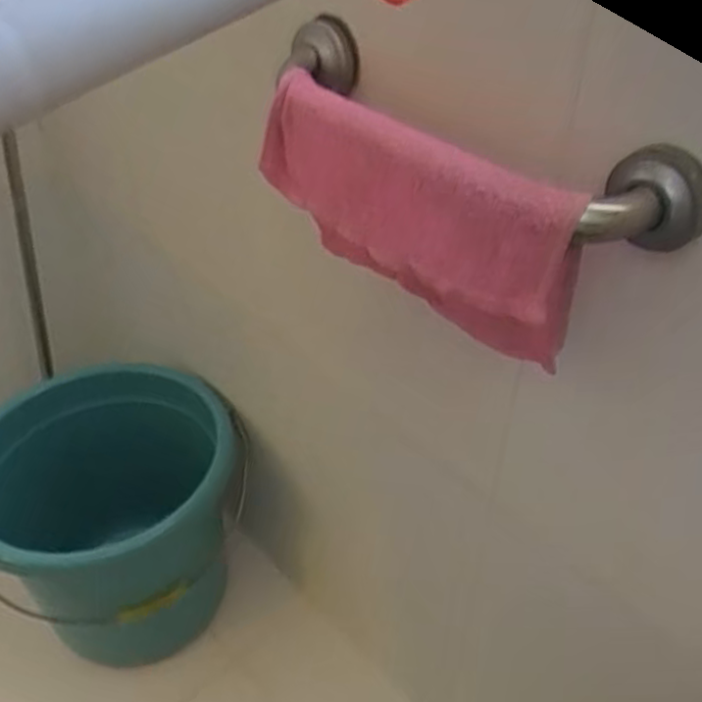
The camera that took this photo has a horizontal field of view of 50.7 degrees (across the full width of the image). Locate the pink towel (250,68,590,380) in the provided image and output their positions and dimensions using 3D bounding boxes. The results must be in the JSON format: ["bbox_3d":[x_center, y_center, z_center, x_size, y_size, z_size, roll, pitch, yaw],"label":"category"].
[{"bbox_3d":[0.028,-0.086,0.468,0.238,0.116,0.037,32,50,32],"label":"pink towel"}]

